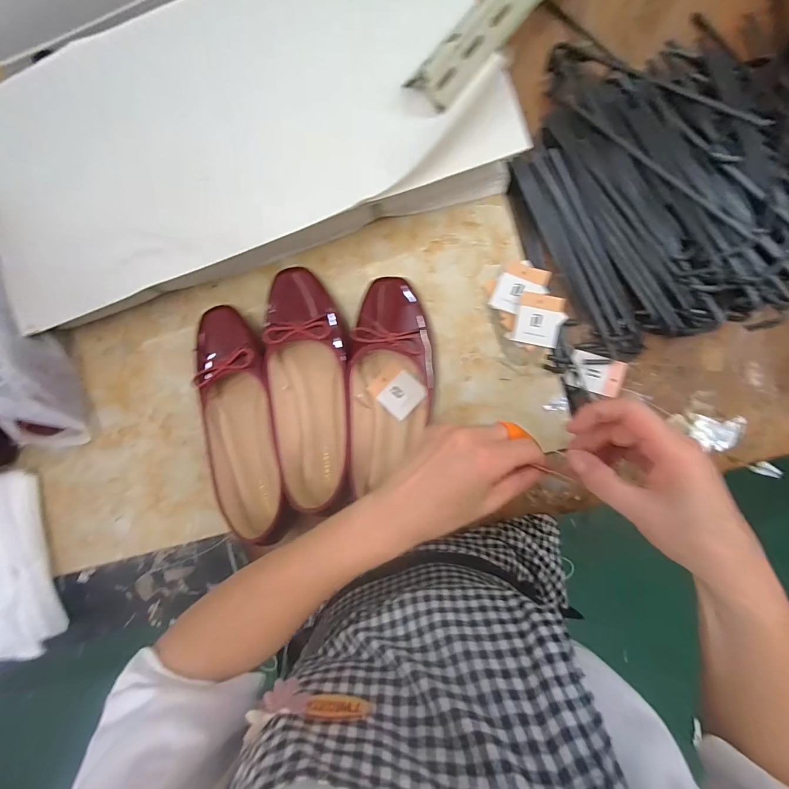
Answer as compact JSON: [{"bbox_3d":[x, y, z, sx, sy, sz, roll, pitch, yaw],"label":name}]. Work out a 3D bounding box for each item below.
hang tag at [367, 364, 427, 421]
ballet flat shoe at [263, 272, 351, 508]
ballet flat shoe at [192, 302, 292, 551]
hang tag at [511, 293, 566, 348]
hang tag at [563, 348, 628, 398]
[{"bbox_3d":[0.003,-0.003,0.404,0.050,0.004,0.043,42,91,4],"label":"hang tag"},{"bbox_3d":[-0.088,-0.010,0.390,0.085,0.064,0.248,-8,88,4],"label":"ballet flat shoe"},{"bbox_3d":[-0.164,0.027,0.409,0.089,0.069,0.247,-10,87,4],"label":"ballet flat shoe"},{"bbox_3d":[0.149,-0.077,0.393,0.046,0.005,0.051,11,91,8],"label":"hang tag"},{"bbox_3d":[0.209,-0.022,0.394,0.052,0.004,0.037,18,93,13],"label":"hang tag"}]

